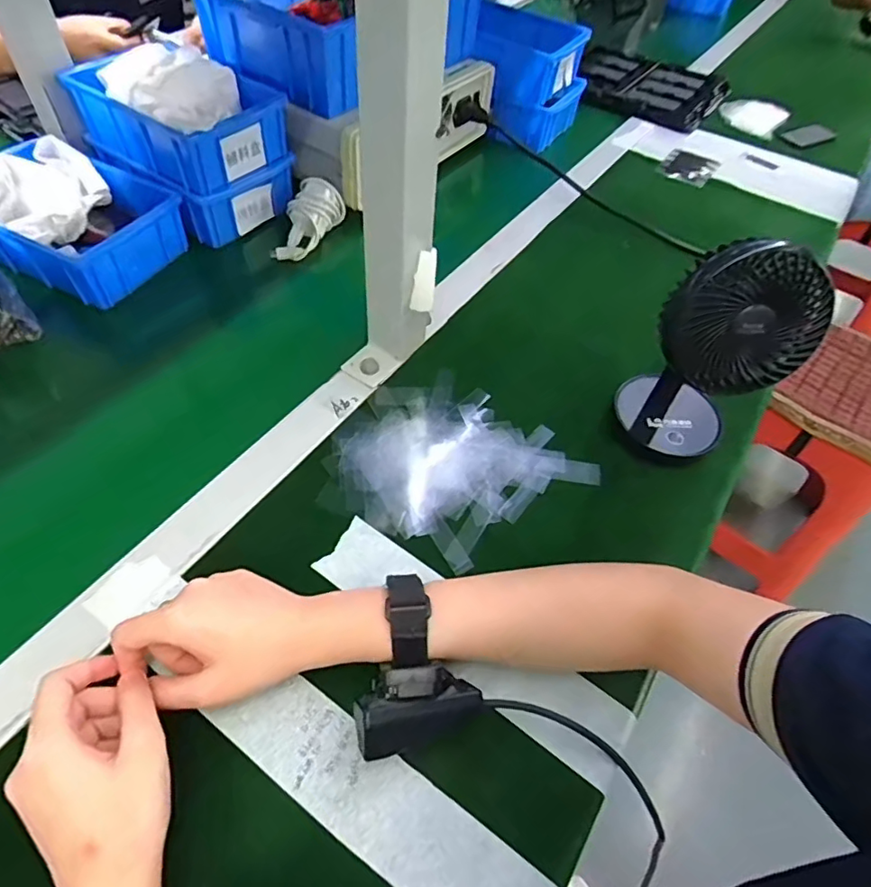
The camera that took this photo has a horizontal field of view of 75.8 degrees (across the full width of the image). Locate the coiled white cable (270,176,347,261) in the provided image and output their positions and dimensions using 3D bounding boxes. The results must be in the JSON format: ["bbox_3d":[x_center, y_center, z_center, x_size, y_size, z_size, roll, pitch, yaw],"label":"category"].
[{"bbox_3d":[-0.140,-0.250,0.628,0.062,0.047,0.100,13,53,5],"label":"coiled white cable"}]

